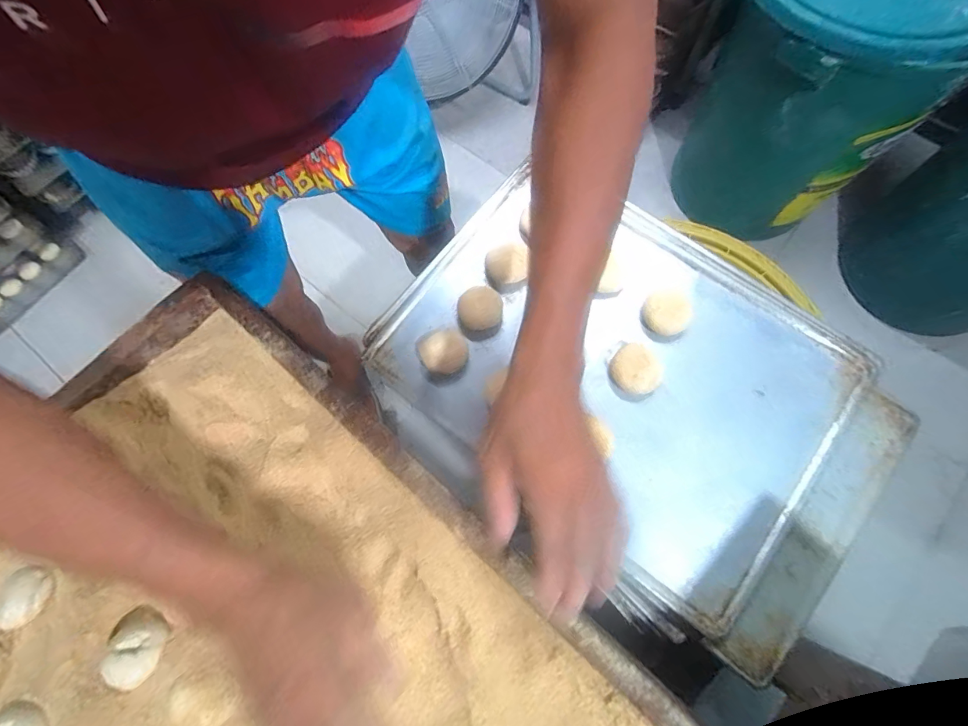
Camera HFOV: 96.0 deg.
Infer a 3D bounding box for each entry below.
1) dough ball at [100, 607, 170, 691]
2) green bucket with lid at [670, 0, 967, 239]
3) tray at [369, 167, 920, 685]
[{"bbox_3d":[-0.284,0.235,0.359,0.040,0.019,0.054,15,73,5],"label":"dough ball"},{"bbox_3d":[0.678,-0.605,0.929,0.460,0.482,0.400,16,76,8],"label":"green bucket with lid"},{"bbox_3d":[0.153,0.020,0.479,0.519,0.039,0.379,41,81,13],"label":"tray"}]

